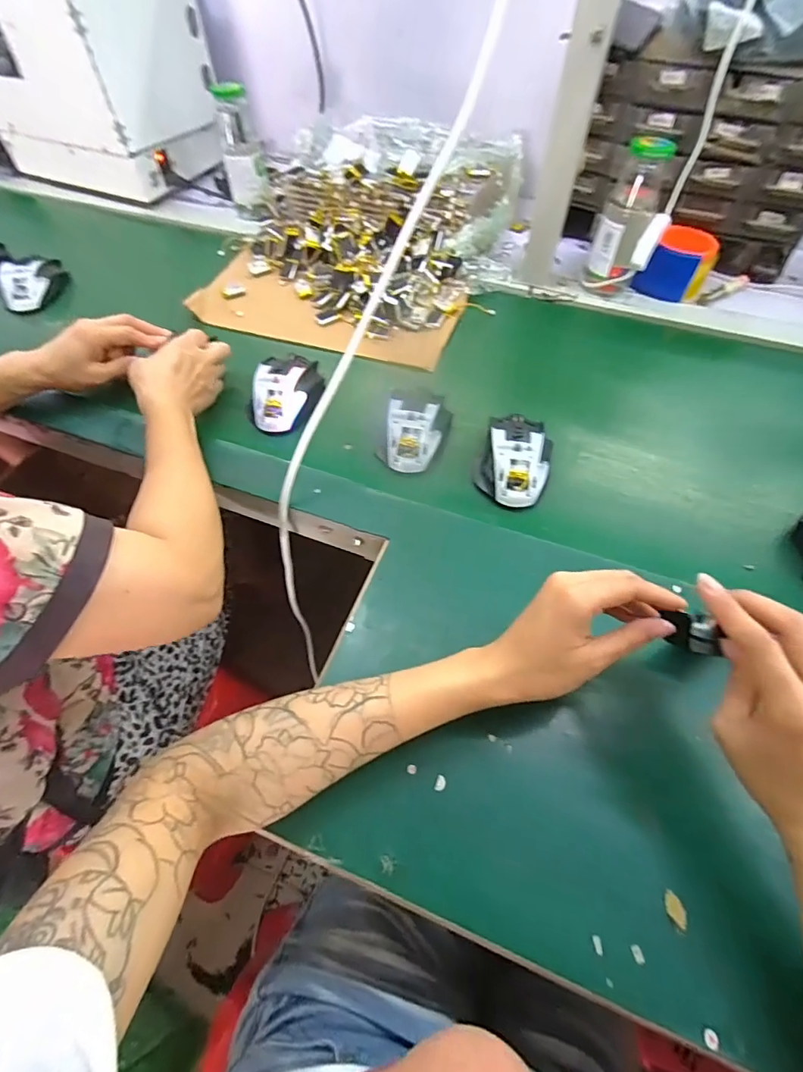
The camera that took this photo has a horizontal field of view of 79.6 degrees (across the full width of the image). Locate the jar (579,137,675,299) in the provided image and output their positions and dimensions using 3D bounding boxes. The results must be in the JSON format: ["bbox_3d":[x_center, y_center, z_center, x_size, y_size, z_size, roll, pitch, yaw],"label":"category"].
[{"bbox_3d":[0.289,-0.402,0.623,0.064,0.162,0.065,20,60,14],"label":"jar"}]

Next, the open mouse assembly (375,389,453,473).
[{"bbox_3d":[0.017,-0.120,0.519,0.062,0.042,0.101,11,58,9],"label":"open mouse assembly"}]

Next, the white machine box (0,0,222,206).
[{"bbox_3d":[-0.505,-0.766,0.776,0.310,0.241,0.243,23,61,16],"label":"white machine box"}]

